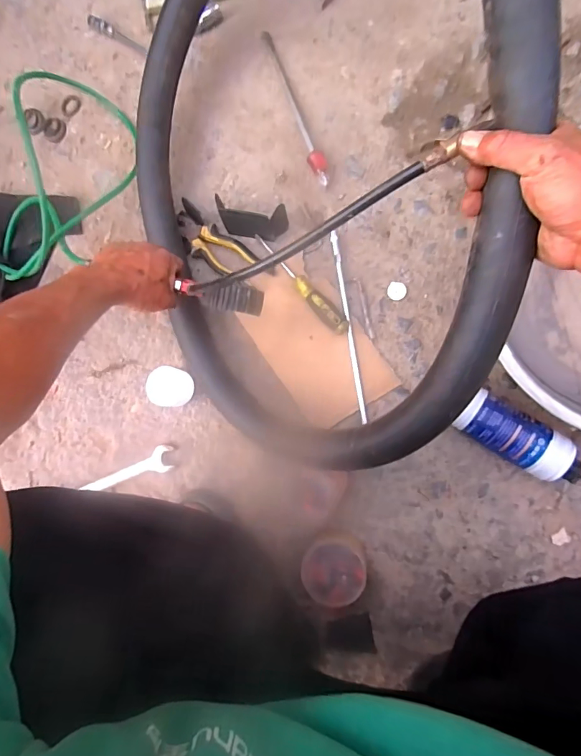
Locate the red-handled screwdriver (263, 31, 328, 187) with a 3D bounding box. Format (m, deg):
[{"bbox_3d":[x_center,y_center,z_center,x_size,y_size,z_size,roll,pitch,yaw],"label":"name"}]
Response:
[{"bbox_3d":[0.004,-0.415,0.673,0.025,0.021,0.272,-23,84,7],"label":"red-handled screwdriver"}]

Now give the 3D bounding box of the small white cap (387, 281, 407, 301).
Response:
[{"bbox_3d":[0.152,-0.124,0.630,0.026,0.004,0.027,0,87,9],"label":"small white cap"}]

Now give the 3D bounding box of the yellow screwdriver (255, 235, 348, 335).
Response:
[{"bbox_3d":[0.011,-0.137,0.635,0.026,0.026,0.195,-44,82,4],"label":"yellow screwdriver"}]

